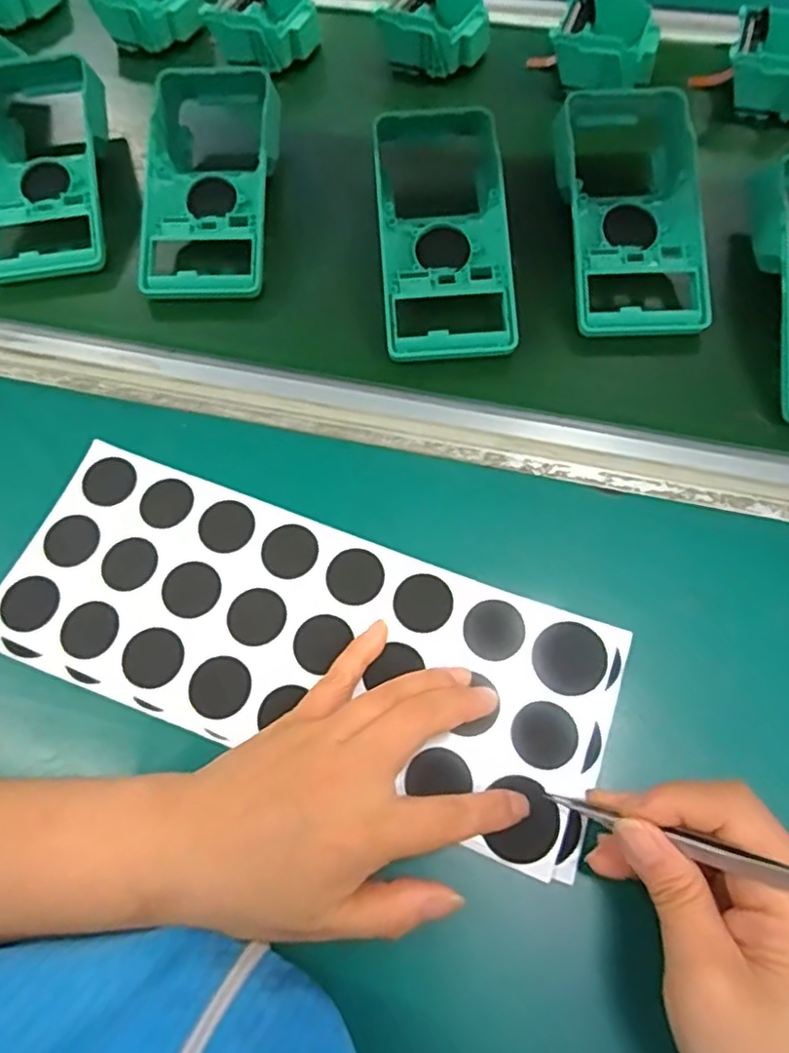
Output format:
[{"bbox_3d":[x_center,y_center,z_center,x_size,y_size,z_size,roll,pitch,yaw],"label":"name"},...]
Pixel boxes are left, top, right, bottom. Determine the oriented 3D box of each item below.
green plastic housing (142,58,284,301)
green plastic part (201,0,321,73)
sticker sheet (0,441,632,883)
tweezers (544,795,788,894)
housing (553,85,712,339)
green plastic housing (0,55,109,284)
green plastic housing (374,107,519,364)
[{"bbox_3d":[-0.130,-0.242,0.455,0.091,0.050,0.185,0,63,3],"label":"green plastic housing"},{"bbox_3d":[-0.112,-0.422,0.551,0.086,0.032,0.090,-30,66,-12],"label":"green plastic part"},{"bbox_3d":[-0.048,0.054,0.324,0.305,0.005,0.118,19,68,11],"label":"sticker sheet"},{"bbox_3d":[0.105,0.114,0.233,0.009,0.129,0.007,40,65,-24],"label":"tweezers"},{"bbox_3d":[0.152,-0.216,0.425,0.091,0.055,0.191,-3,63,1],"label":"housing"},{"bbox_3d":[-0.252,-0.261,0.469,0.083,0.052,0.182,-10,63,-3],"label":"green plastic housing"},{"bbox_3d":[0.031,-0.204,0.428,0.087,0.048,0.206,-2,63,2],"label":"green plastic housing"}]

